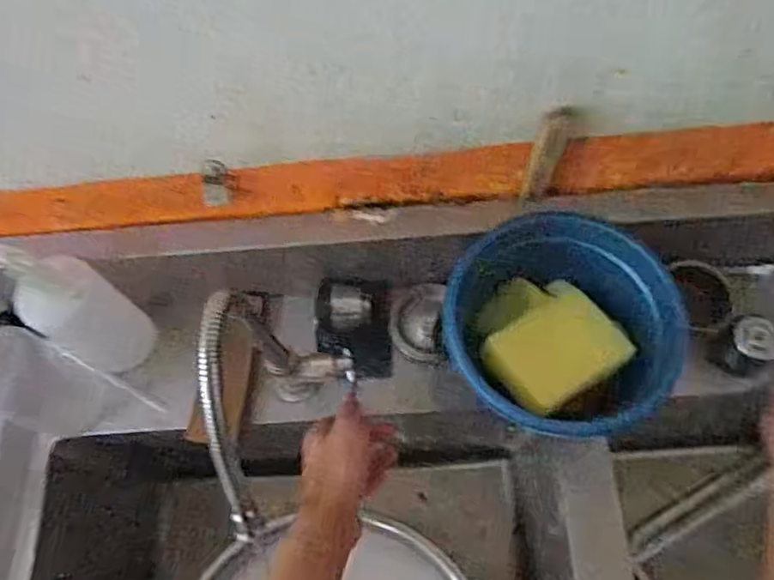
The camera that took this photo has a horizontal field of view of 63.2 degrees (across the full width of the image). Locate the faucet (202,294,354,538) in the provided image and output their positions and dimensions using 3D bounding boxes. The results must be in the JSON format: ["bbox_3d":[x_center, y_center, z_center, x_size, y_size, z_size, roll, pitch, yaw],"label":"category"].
[{"bbox_3d":[-0.089,0.091,0.488,0.079,0.248,0.148,23,88,11],"label":"faucet"}]

